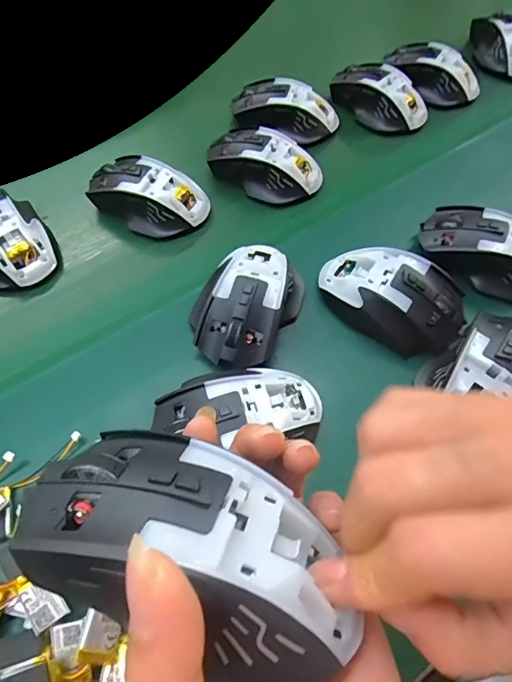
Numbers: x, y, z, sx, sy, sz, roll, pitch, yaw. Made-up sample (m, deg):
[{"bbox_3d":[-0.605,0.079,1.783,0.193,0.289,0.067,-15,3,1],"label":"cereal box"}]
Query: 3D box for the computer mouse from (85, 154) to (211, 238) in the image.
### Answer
[{"bbox_3d":[-0.103,-0.139,0.417,0.115,0.035,0.068,20,62,9],"label":"computer mouse"}]

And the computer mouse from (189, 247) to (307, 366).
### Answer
[{"bbox_3d":[-0.005,-0.034,0.351,0.073,0.039,0.116,26,63,12],"label":"computer mouse"}]

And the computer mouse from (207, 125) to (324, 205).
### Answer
[{"bbox_3d":[0.008,-0.178,0.442,0.117,0.036,0.066,22,62,11],"label":"computer mouse"}]

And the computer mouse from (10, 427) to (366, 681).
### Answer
[{"bbox_3d":[-0.019,0.061,0.138,0.107,0.035,0.059,28,62,16],"label":"computer mouse"}]

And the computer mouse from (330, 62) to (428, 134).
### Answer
[{"bbox_3d":[0.136,-0.277,0.500,0.067,0.035,0.115,-39,69,-21],"label":"computer mouse"}]

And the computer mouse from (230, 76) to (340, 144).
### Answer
[{"bbox_3d":[0.031,-0.255,0.485,0.117,0.034,0.062,10,60,4],"label":"computer mouse"}]

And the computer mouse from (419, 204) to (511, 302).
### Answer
[{"bbox_3d":[0.196,-0.078,0.376,0.112,0.040,0.062,31,64,15],"label":"computer mouse"}]

